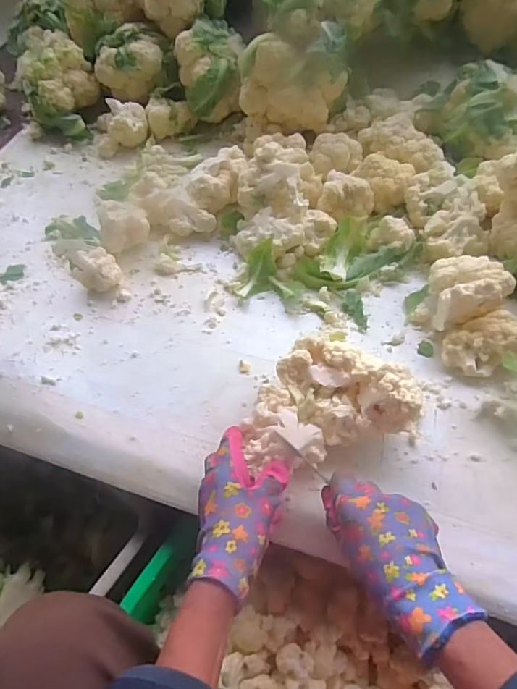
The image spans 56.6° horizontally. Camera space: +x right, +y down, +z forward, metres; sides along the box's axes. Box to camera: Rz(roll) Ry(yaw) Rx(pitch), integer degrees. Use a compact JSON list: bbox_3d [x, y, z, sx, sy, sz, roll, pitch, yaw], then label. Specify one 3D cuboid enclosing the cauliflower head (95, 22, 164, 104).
[{"bbox_3d":[-0.238,-0.527,0.900,0.135,0.099,0.100,-15,54,-8],"label":"cauliflower head"}]

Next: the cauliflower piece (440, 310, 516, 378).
[{"bbox_3d":[0.265,0.002,0.563,0.083,0.054,0.055,-15,56,-6],"label":"cauliflower piece"}]

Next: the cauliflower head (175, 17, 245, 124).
[{"bbox_3d":[-0.084,-0.498,0.884,0.119,0.144,0.127,-9,56,-2],"label":"cauliflower head"}]

